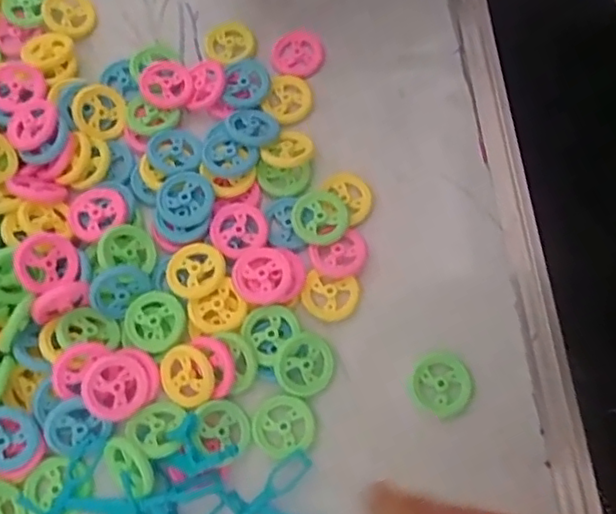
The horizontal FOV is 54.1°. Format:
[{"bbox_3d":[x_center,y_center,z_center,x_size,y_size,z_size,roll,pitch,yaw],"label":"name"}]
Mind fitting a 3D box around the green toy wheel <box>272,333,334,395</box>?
[{"bbox_3d":[-0.002,0.051,0.288,0.028,0.004,0.028,0,92,-8],"label":"green toy wheel"}]

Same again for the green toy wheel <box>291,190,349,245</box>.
[{"bbox_3d":[0.006,-0.020,0.314,0.030,0.007,0.029,0,73,1],"label":"green toy wheel"}]

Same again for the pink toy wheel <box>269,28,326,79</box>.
[{"bbox_3d":[-0.006,-0.118,0.351,0.031,0.011,0.025,9,73,4],"label":"pink toy wheel"}]

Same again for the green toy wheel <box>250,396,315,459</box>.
[{"bbox_3d":[-0.012,0.079,0.284,0.029,0.004,0.027,0,73,1],"label":"green toy wheel"}]

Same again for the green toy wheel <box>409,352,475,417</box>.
[{"bbox_3d":[0.064,0.061,0.290,0.028,0.006,0.028,0,73,1],"label":"green toy wheel"}]

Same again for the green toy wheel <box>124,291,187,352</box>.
[{"bbox_3d":[-0.075,0.032,0.297,0.029,0.005,0.028,0,73,1],"label":"green toy wheel"}]

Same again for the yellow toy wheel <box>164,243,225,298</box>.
[{"bbox_3d":[-0.057,0.006,0.302,0.029,0.005,0.029,0,73,1],"label":"yellow toy wheel"}]

